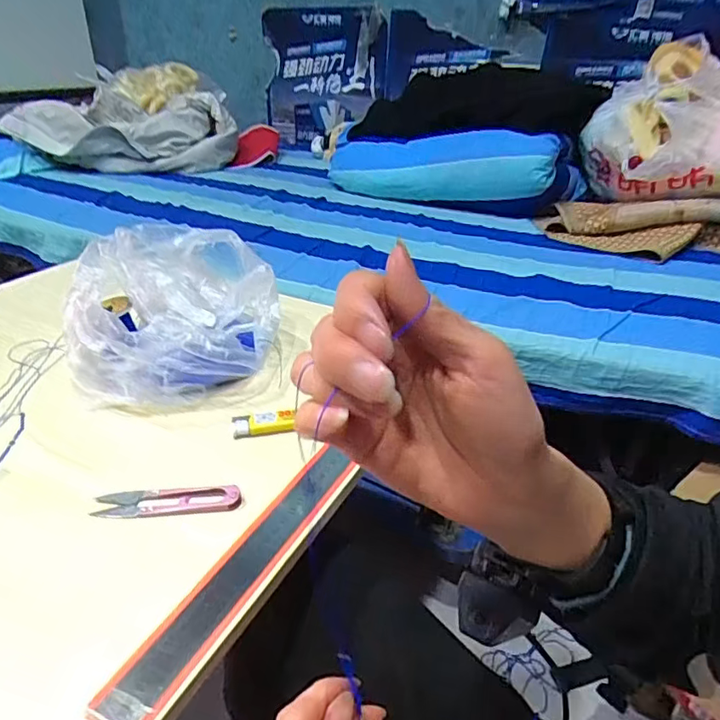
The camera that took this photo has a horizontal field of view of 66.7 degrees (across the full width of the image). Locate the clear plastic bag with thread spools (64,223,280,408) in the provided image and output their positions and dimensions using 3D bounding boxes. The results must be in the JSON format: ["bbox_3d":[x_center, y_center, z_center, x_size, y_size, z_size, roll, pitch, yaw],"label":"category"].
[{"bbox_3d":[-0.179,-0.046,0.542,0.187,0.113,0.178,-7,31,-17],"label":"clear plastic bag with thread spools"}]

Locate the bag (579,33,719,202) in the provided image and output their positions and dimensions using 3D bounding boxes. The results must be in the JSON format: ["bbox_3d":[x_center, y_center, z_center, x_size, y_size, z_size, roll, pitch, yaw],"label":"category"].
[{"bbox_3d":[0.650,-0.465,1.076,0.352,0.260,0.262,19,34,26],"label":"bag"}]

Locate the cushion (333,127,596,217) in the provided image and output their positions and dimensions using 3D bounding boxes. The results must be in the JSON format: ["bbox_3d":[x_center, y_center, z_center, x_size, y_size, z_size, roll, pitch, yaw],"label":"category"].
[{"bbox_3d":[0.184,-0.437,1.216,0.589,0.151,0.182,15,32,21],"label":"cushion"}]

